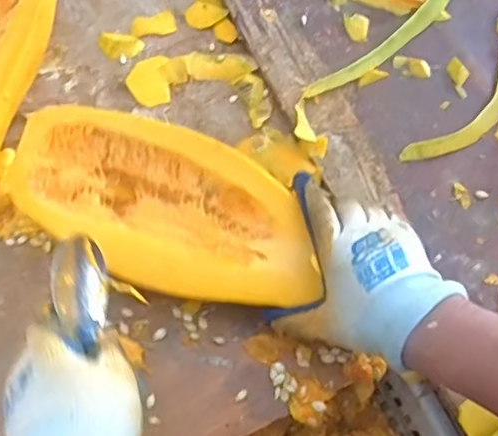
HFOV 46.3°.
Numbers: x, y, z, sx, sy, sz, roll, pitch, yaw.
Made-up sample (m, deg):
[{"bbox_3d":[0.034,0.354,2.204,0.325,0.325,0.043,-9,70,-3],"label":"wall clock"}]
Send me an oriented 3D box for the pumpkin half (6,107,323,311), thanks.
[{"bbox_3d":[-0.063,-0.007,0.499,0.256,0.063,0.128,24,85,0],"label":"pumpkin half"}]

